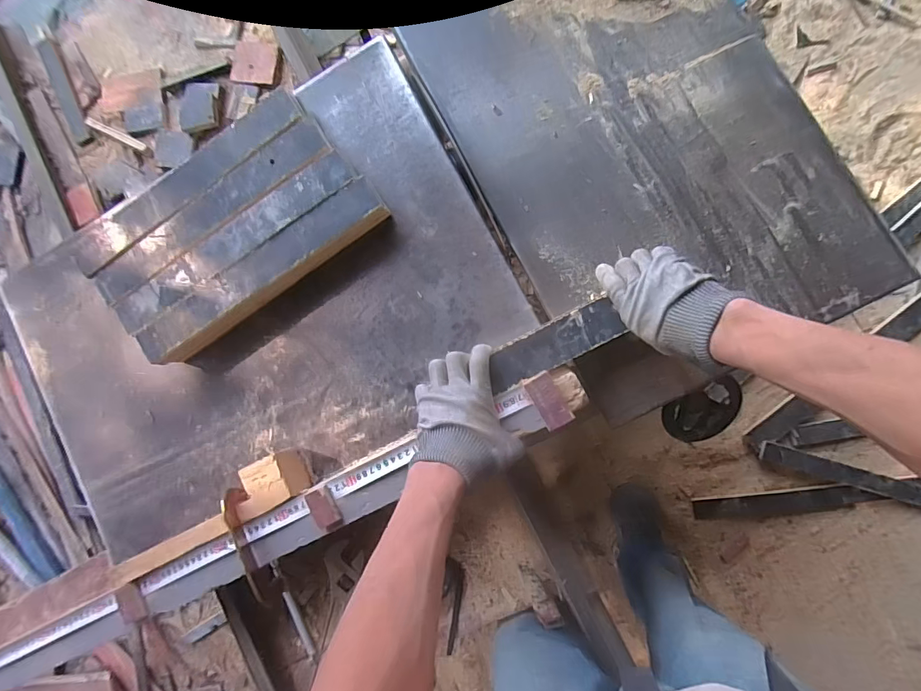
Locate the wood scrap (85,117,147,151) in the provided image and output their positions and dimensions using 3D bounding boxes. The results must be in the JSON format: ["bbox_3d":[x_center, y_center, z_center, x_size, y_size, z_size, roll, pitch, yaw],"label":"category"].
[{"bbox_3d":[-0.589,-0.361,0.747,0.127,0.010,0.014,26,91,9],"label":"wood scrap"}]

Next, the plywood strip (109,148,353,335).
[{"bbox_3d":[-0.303,-0.132,0.576,0.373,0.018,0.054,-32,88,5],"label":"plywood strip"}]

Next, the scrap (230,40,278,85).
[{"bbox_3d":[-0.332,-0.457,0.707,0.076,0.006,0.068,10,88,9],"label":"scrap"}]

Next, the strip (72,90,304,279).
[{"bbox_3d":[-0.371,-0.215,0.586,0.373,0.020,0.051,-32,88,5],"label":"strip"}]

